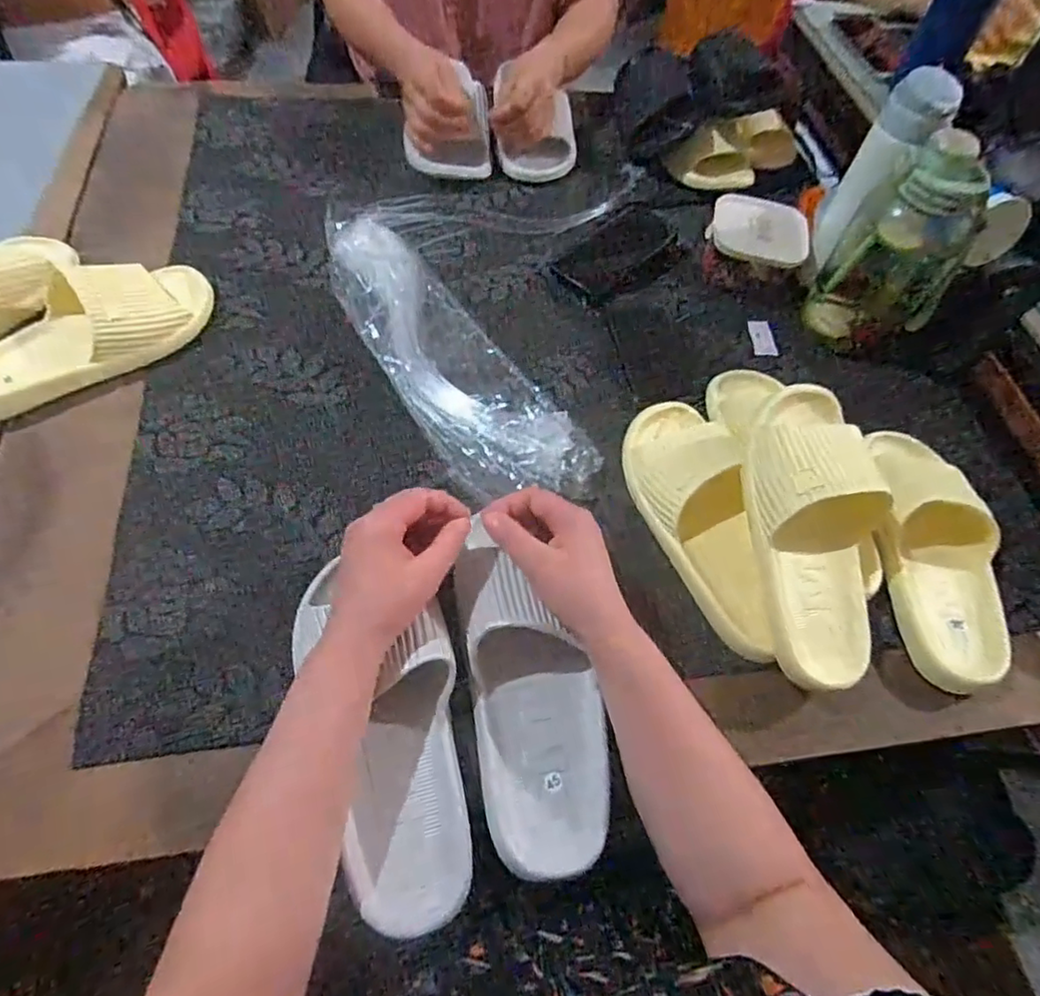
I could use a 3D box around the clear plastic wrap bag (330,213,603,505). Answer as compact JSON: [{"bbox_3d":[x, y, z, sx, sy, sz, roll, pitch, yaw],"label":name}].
[{"bbox_3d":[-0.085,-0.163,0.630,0.132,0.045,0.425,-27,65,-19],"label":"clear plastic wrap bag"}]

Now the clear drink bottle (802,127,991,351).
[{"bbox_3d":[0.401,-0.259,0.654,0.094,0.200,0.117,-31,66,-22],"label":"clear drink bottle"}]

